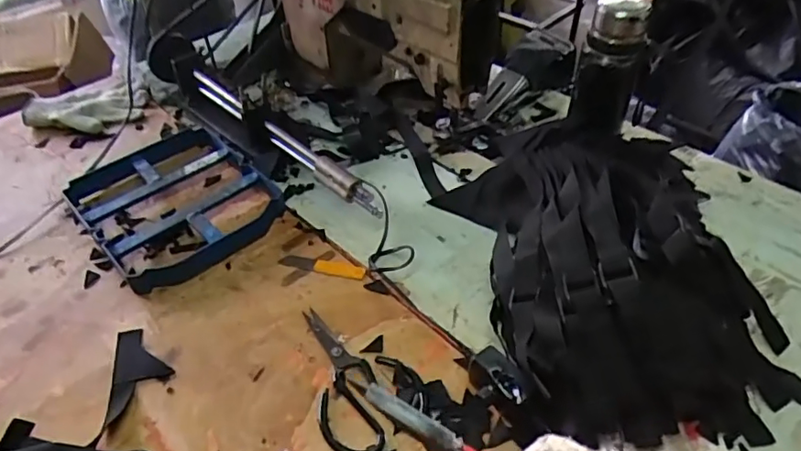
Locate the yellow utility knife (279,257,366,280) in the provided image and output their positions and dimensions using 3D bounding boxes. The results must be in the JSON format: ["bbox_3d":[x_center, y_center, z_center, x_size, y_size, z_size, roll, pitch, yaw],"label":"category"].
[{"bbox_3d":[-0.098,0.051,0.714,0.109,0.006,0.024,8,47,10],"label":"yellow utility knife"}]

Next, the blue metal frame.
[{"bbox_3d":[-0.304,-0.033,0.777,0.229,0.047,0.244,-34,54,-27],"label":"blue metal frame"}]

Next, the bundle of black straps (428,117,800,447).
[{"bbox_3d":[0.238,0.018,0.634,0.334,0.131,0.414,-2,46,0],"label":"bundle of black straps"}]

